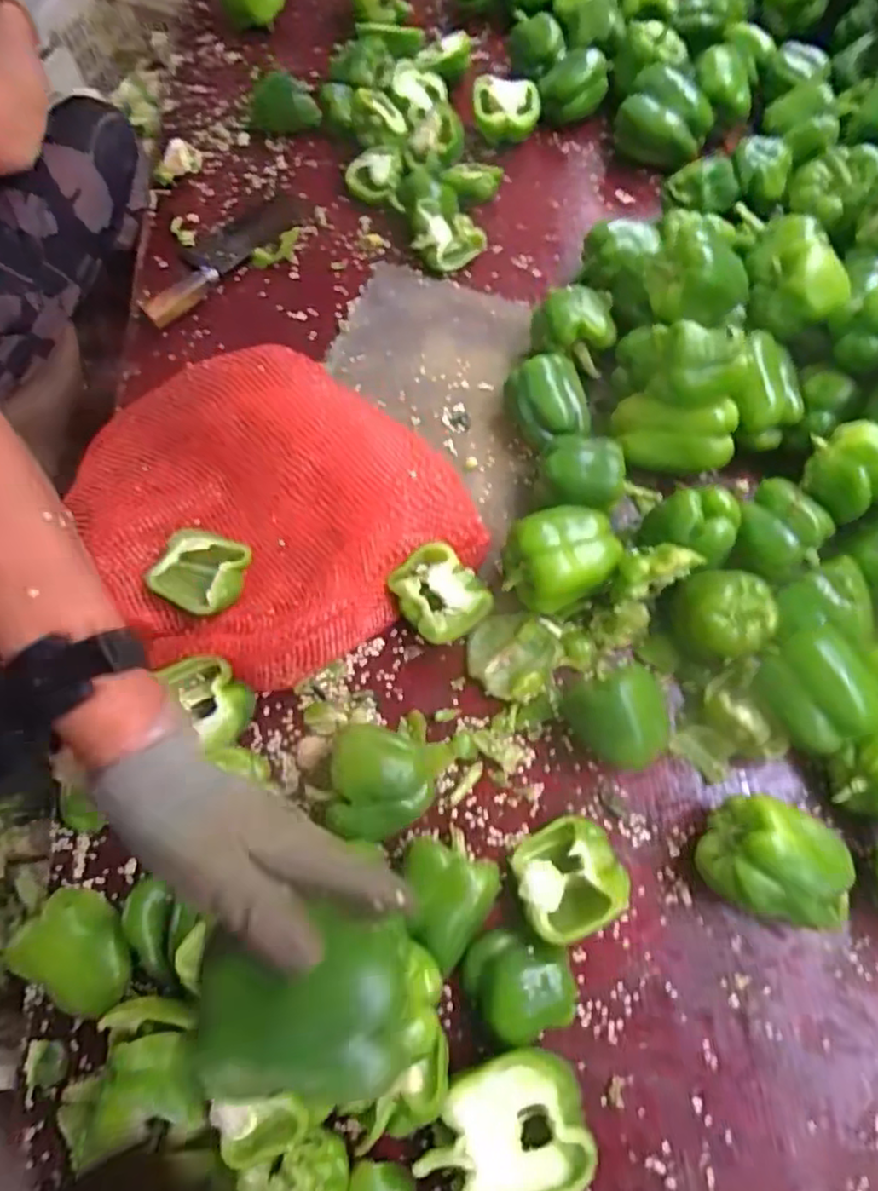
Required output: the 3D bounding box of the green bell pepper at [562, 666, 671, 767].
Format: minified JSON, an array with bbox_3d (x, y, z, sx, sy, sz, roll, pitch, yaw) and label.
[{"bbox_3d":[0.162,0.116,0.599,0.084,0.068,0.081,0,68,1],"label":"green bell pepper"}]

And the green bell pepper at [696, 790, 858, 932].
[{"bbox_3d":[0.275,0.218,0.549,0.101,0.094,0.089,12,69,6],"label":"green bell pepper"}]

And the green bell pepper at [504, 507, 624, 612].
[{"bbox_3d":[0.116,-0.033,0.637,0.108,0.072,0.088,-21,69,-7],"label":"green bell pepper"}]

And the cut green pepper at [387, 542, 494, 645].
[{"bbox_3d":[0.001,0.001,0.650,0.073,0.046,0.092,-37,72,-13],"label":"cut green pepper"}]

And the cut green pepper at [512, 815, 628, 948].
[{"bbox_3d":[0.107,0.239,0.558,0.080,0.067,0.083,0,68,1],"label":"cut green pepper"}]

